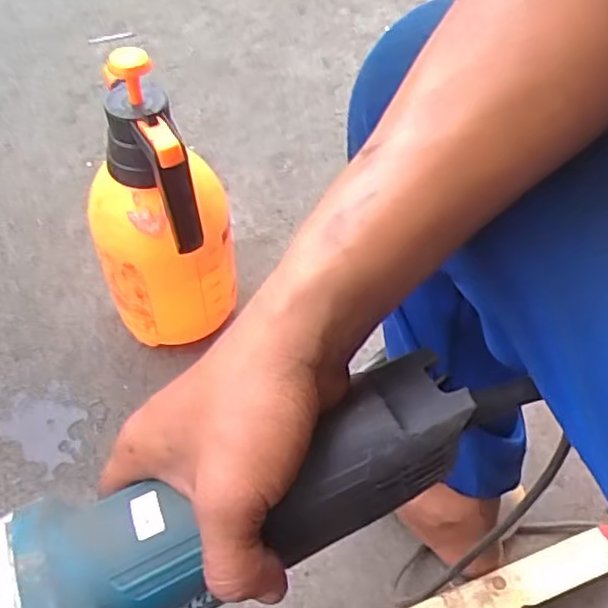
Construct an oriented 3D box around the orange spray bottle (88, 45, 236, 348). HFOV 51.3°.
[{"bbox_3d":[-0.133,-0.078,0.606,0.107,0.313,0.106,14,55,9],"label":"orange spray bottle"}]

